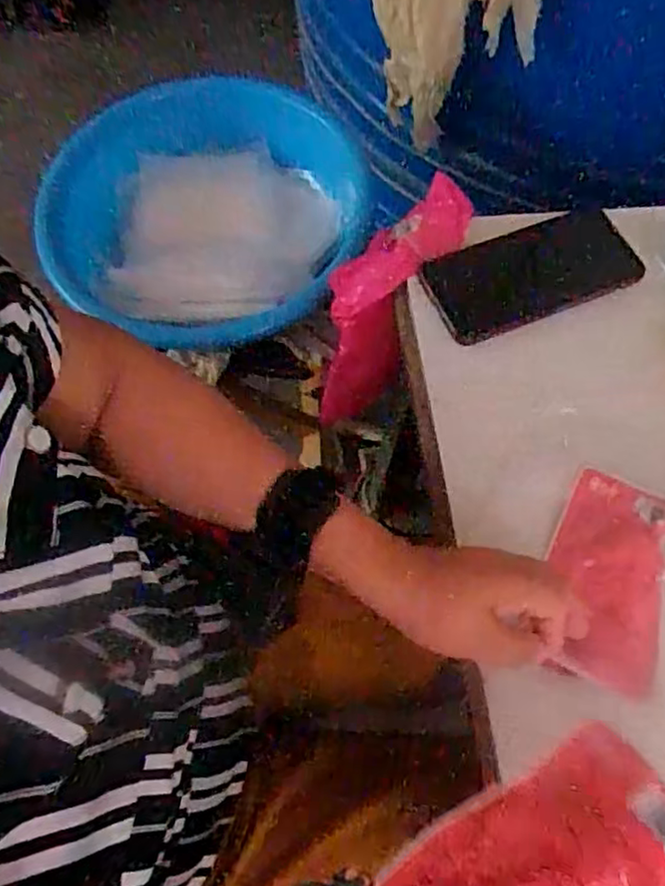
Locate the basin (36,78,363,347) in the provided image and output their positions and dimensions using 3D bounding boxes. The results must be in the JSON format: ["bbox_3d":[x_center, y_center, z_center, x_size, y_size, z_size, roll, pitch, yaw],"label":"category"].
[{"bbox_3d":[-0.153,-0.252,0.731,0.322,0.096,0.333,0,66,-1],"label":"basin"}]

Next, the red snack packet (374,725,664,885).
[{"bbox_3d":[0.095,0.188,0.288,0.132,0.009,0.077,-31,43,-13],"label":"red snack packet"}]

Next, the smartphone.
[{"bbox_3d":[0.154,-0.132,0.506,0.157,0.012,0.078,-22,78,-4],"label":"smartphone"}]

